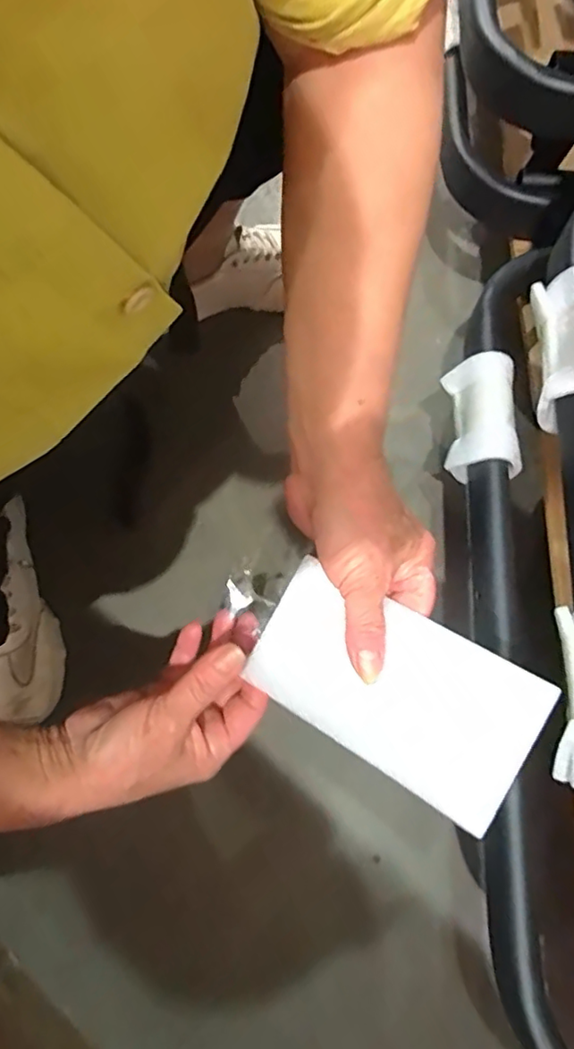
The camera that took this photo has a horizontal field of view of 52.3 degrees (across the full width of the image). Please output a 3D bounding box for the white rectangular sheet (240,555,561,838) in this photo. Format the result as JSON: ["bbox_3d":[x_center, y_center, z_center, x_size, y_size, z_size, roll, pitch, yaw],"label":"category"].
[{"bbox_3d":[0.052,0.083,0.303,0.141,0.008,0.078,28,90,22],"label":"white rectangular sheet"}]

